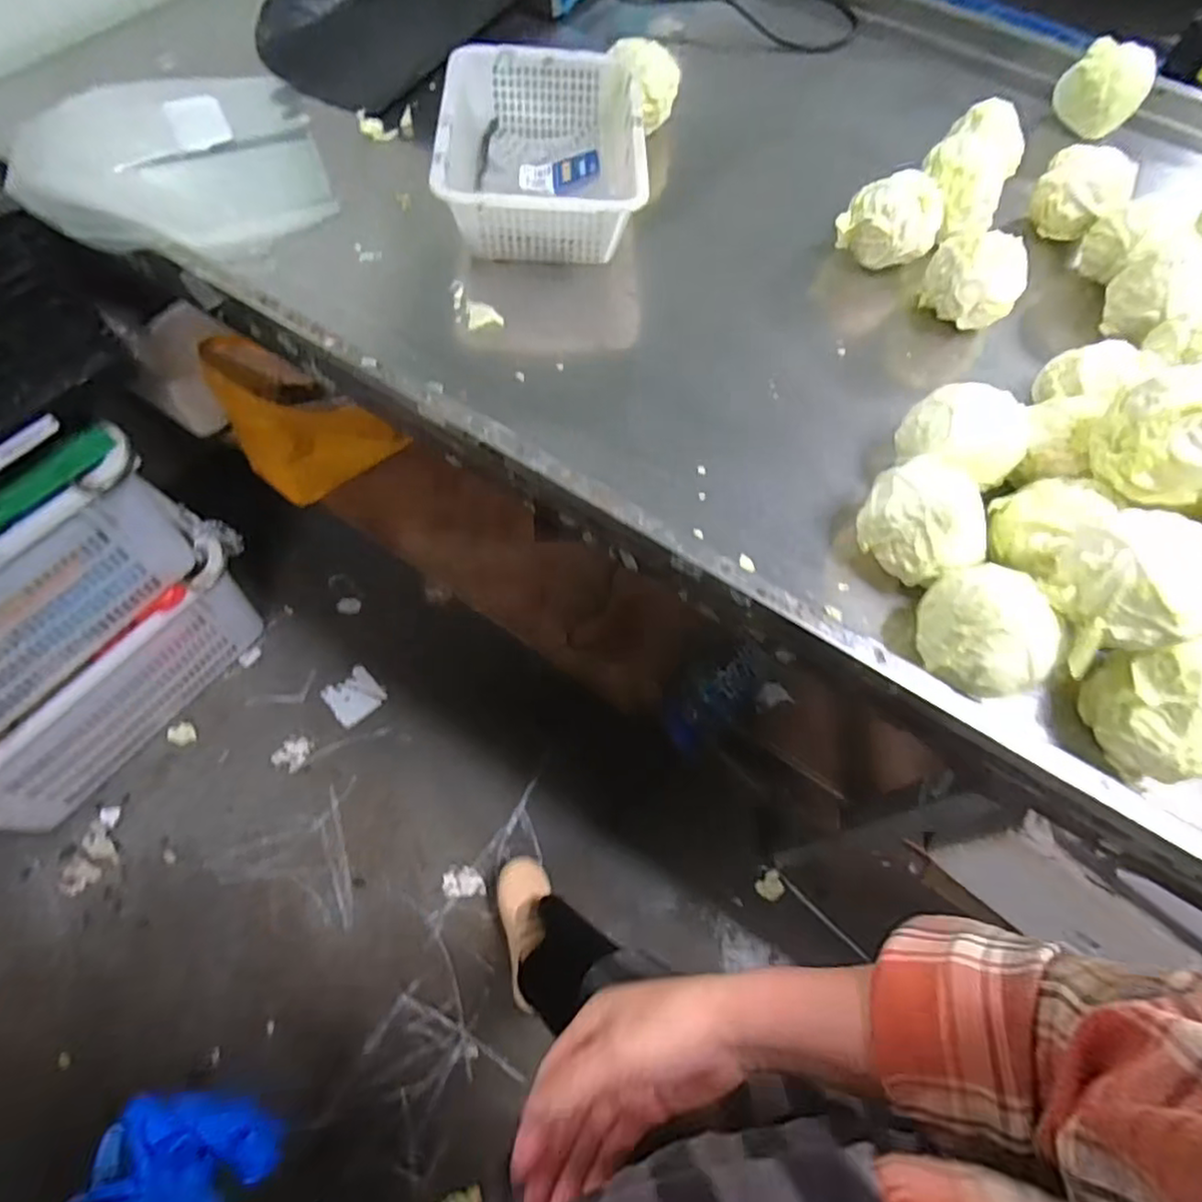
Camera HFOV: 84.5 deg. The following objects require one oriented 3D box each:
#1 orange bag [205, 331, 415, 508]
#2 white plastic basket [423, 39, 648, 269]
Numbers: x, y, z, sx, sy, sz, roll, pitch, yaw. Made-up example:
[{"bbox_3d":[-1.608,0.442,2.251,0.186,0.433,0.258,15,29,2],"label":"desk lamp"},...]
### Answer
[{"bbox_3d":[-0.441,-0.275,0.969,0.170,0.222,0.164,-41,71,-20],"label":"orange bag"},{"bbox_3d":[-0.067,-0.540,0.800,0.232,0.092,0.299,1,63,-2],"label":"white plastic basket"}]

